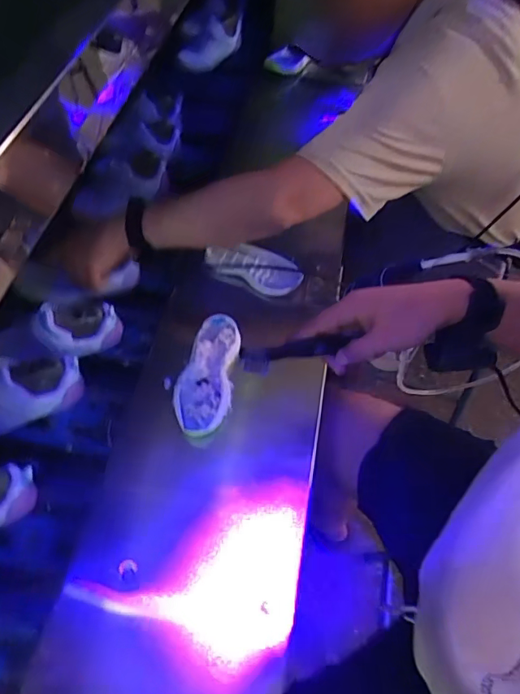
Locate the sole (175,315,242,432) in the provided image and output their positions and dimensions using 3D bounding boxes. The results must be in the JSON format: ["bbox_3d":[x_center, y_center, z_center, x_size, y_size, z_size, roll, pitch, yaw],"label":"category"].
[{"bbox_3d":[-0.066,0.030,0.616,0.067,0.032,0.164,9,56,4],"label":"sole"}]

